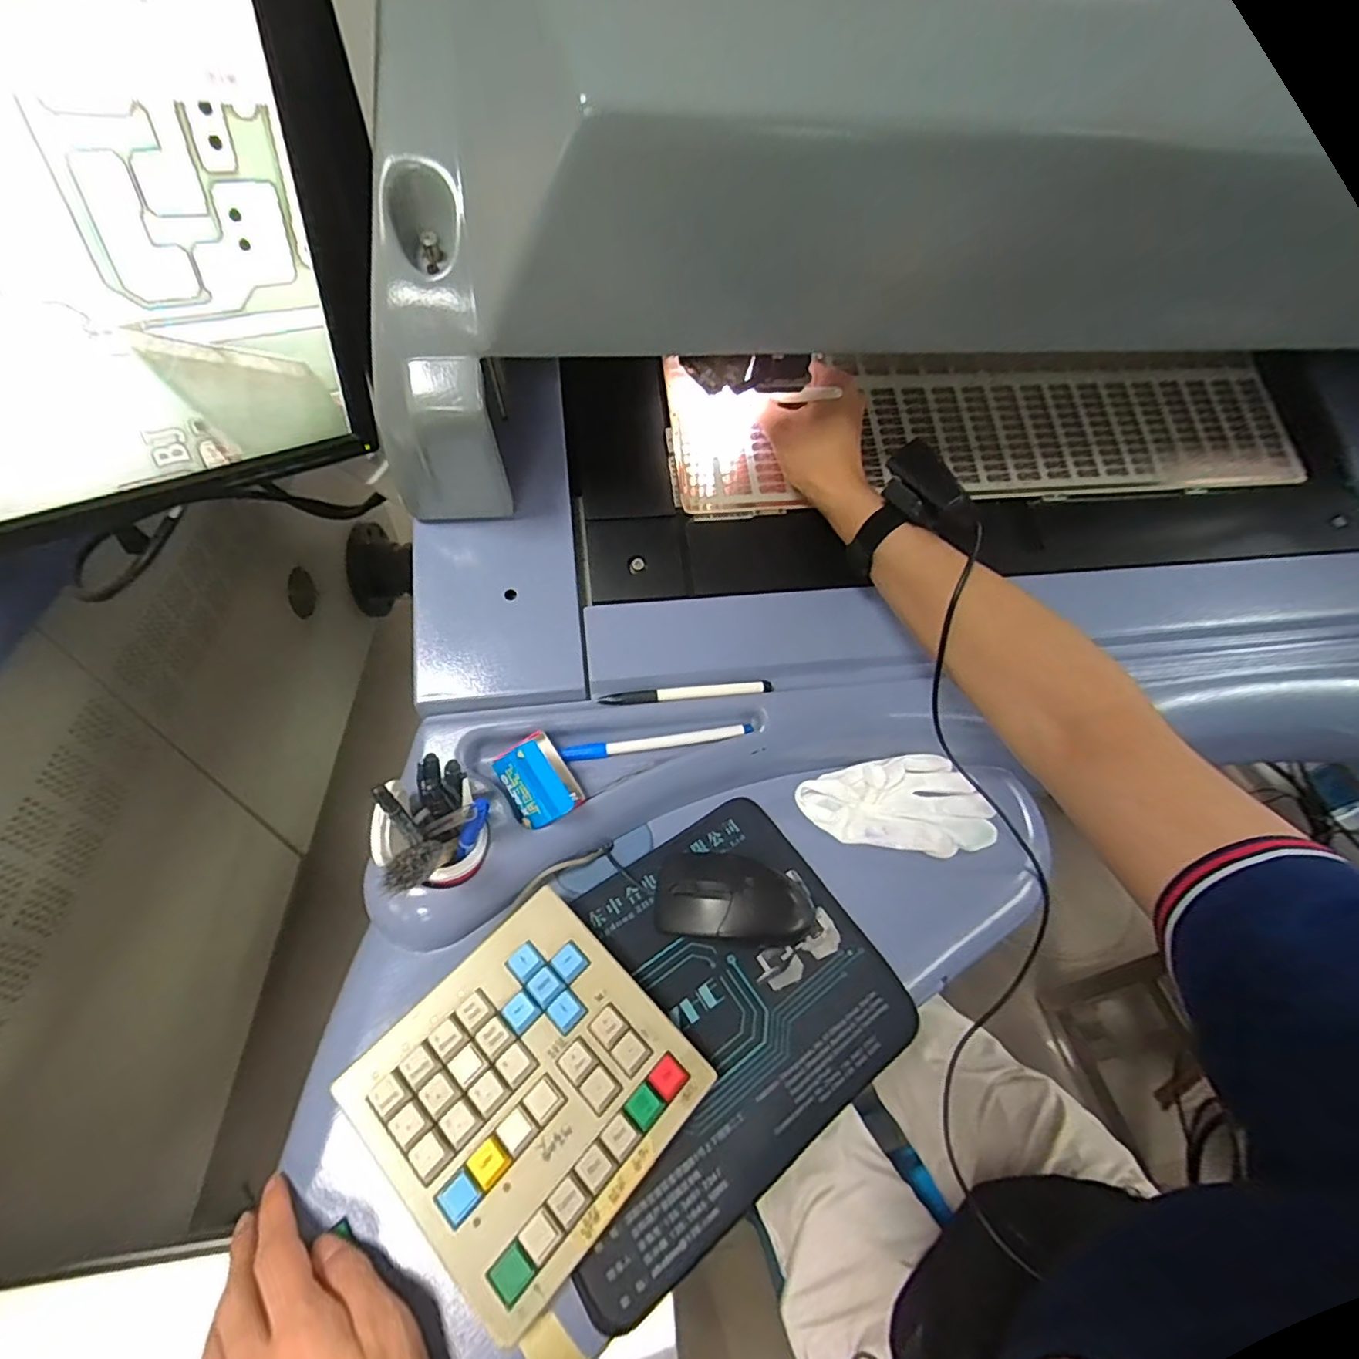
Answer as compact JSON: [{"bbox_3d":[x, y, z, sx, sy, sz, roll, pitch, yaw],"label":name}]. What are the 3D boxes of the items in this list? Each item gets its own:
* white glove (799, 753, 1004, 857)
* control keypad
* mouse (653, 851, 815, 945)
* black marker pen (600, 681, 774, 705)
[{"bbox_3d":[0.174,0.102,0.481,0.144,0.023,0.080,-7,54,-9],"label":"white glove"},{"bbox_3d":[-0.086,0.237,0.352,0.154,0.039,0.153,38,59,22],"label":"control keypad"},{"bbox_3d":[0.039,0.154,0.424,0.110,0.033,0.060,7,53,1],"label":"mouse"},{"bbox_3d":[0.006,0.009,0.463,0.132,0.008,0.012,-5,53,-7],"label":"black marker pen"}]

